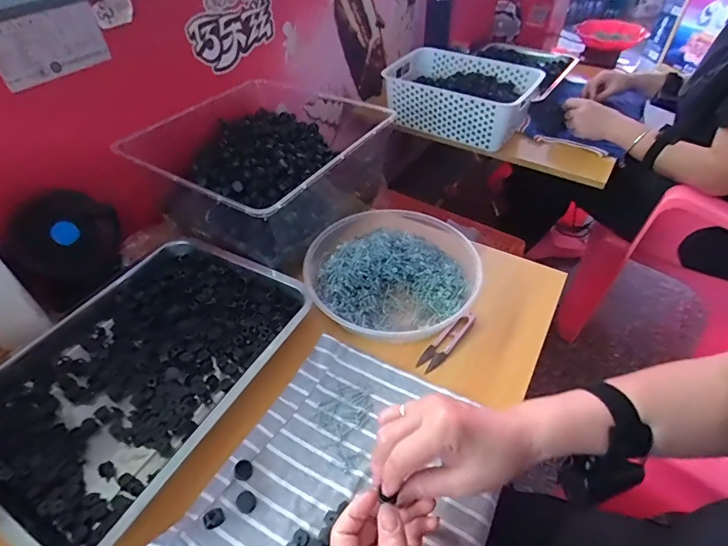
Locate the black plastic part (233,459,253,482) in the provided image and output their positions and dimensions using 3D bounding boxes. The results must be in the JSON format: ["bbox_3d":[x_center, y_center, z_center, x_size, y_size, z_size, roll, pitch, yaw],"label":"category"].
[{"bbox_3d":[-0.116,0.189,0.405,0.017,0.011,0.017,0,46,0],"label":"black plastic part"}]

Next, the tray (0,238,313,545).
[{"bbox_3d":[-0.257,0.095,0.478,0.266,0.033,0.339,22,50,21],"label":"tray"}]

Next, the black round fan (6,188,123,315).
[{"bbox_3d":[-0.363,-0.036,0.530,0.033,0.124,0.113,29,53,26],"label":"black round fan"}]

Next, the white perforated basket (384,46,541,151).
[{"bbox_3d":[0.200,-0.401,0.965,0.333,0.110,0.206,24,51,22],"label":"white perforated basket"}]

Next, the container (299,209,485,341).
[{"bbox_3d":[0.034,-0.010,0.557,0.211,0.049,0.216,0,46,0],"label":"container"}]

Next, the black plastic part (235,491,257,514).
[{"bbox_3d":[-0.108,0.209,0.388,0.018,0.004,0.017,0,46,0],"label":"black plastic part"}]

